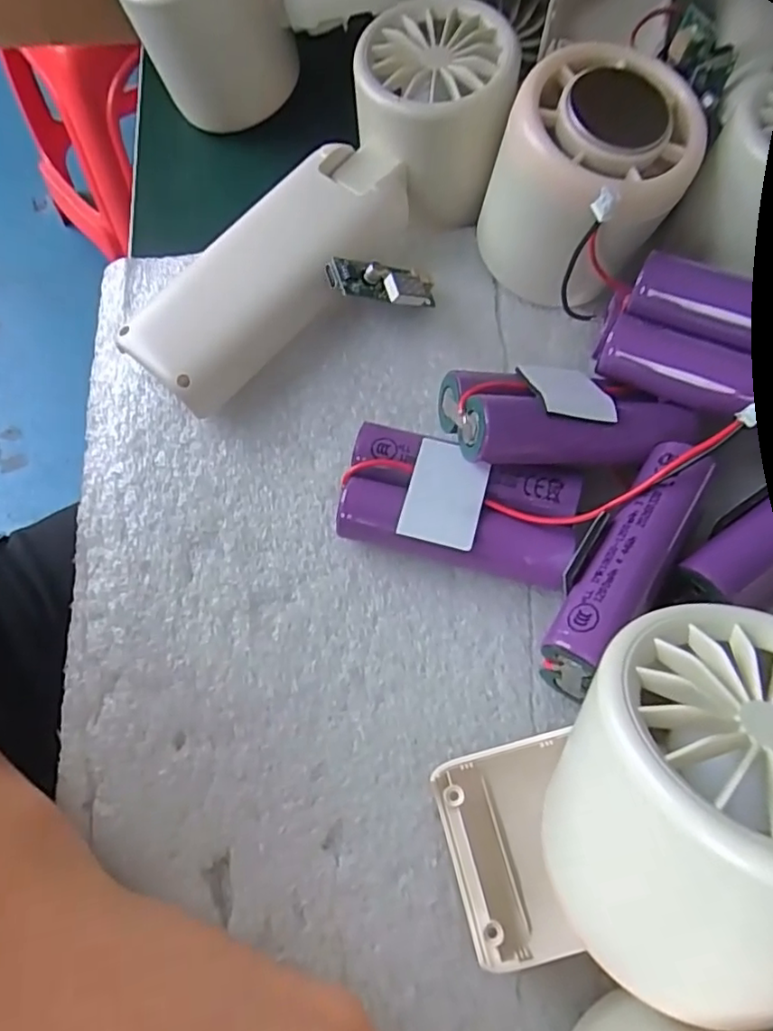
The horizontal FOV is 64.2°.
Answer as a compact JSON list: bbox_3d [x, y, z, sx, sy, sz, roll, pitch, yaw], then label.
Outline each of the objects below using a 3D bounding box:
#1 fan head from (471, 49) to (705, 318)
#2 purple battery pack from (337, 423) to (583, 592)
[{"bbox_3d":[0.064,-0.104,0.198,0.056,0.058,0.054,-32,71,-14],"label":"fan head"},{"bbox_3d":[0.020,-0.001,0.175,0.064,0.022,0.034,15,66,8],"label":"purple battery pack"}]

